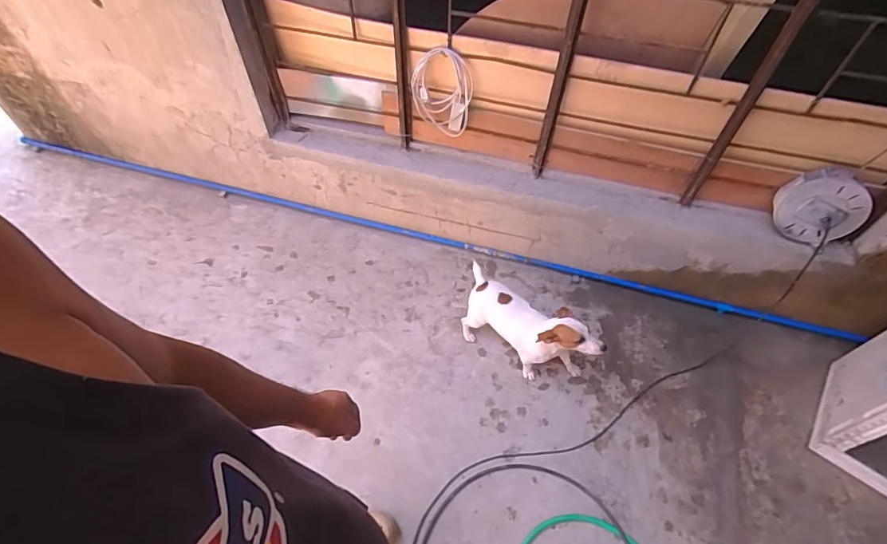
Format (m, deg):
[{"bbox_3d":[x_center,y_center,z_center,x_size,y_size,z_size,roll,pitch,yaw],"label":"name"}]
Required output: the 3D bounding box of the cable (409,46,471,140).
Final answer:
[{"bbox_3d":[-0.008,-0.612,1.573,0.209,0.302,0.043,6,53,2],"label":"cable"}]

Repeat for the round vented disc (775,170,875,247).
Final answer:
[{"bbox_3d":[1.168,-0.196,1.412,0.242,0.229,0.055,27,57,17],"label":"round vented disc"}]

